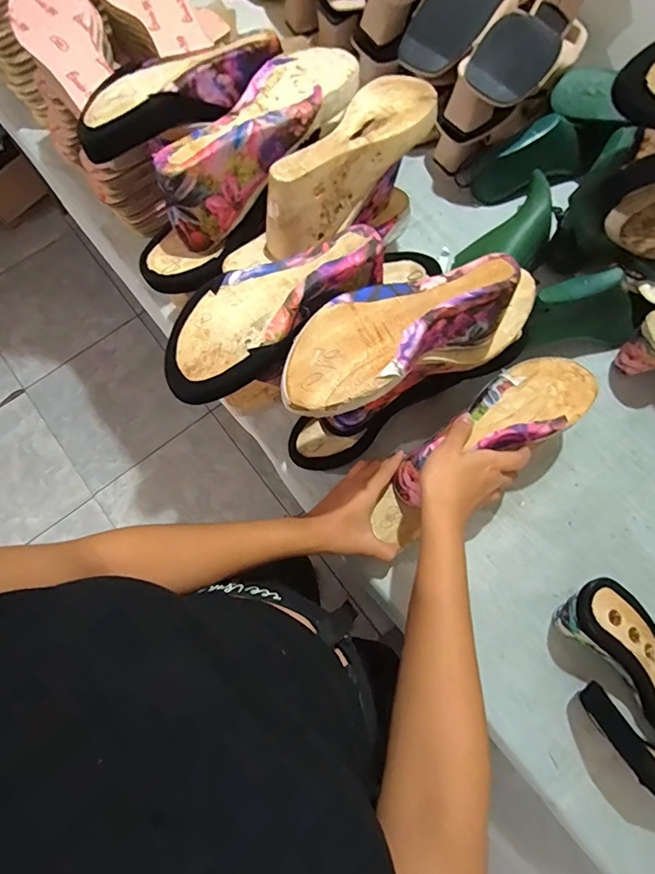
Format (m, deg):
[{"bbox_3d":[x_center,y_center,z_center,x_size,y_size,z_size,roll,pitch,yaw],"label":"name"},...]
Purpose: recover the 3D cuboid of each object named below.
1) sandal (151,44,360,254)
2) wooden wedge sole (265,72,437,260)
[{"bbox_3d":[-0.060,-0.288,0.459,0.088,0.076,0.232,42,79,11],"label":"sandal"},{"bbox_3d":[0.026,-0.271,0.457,0.072,0.061,0.217,42,79,11],"label":"wooden wedge sole"}]

